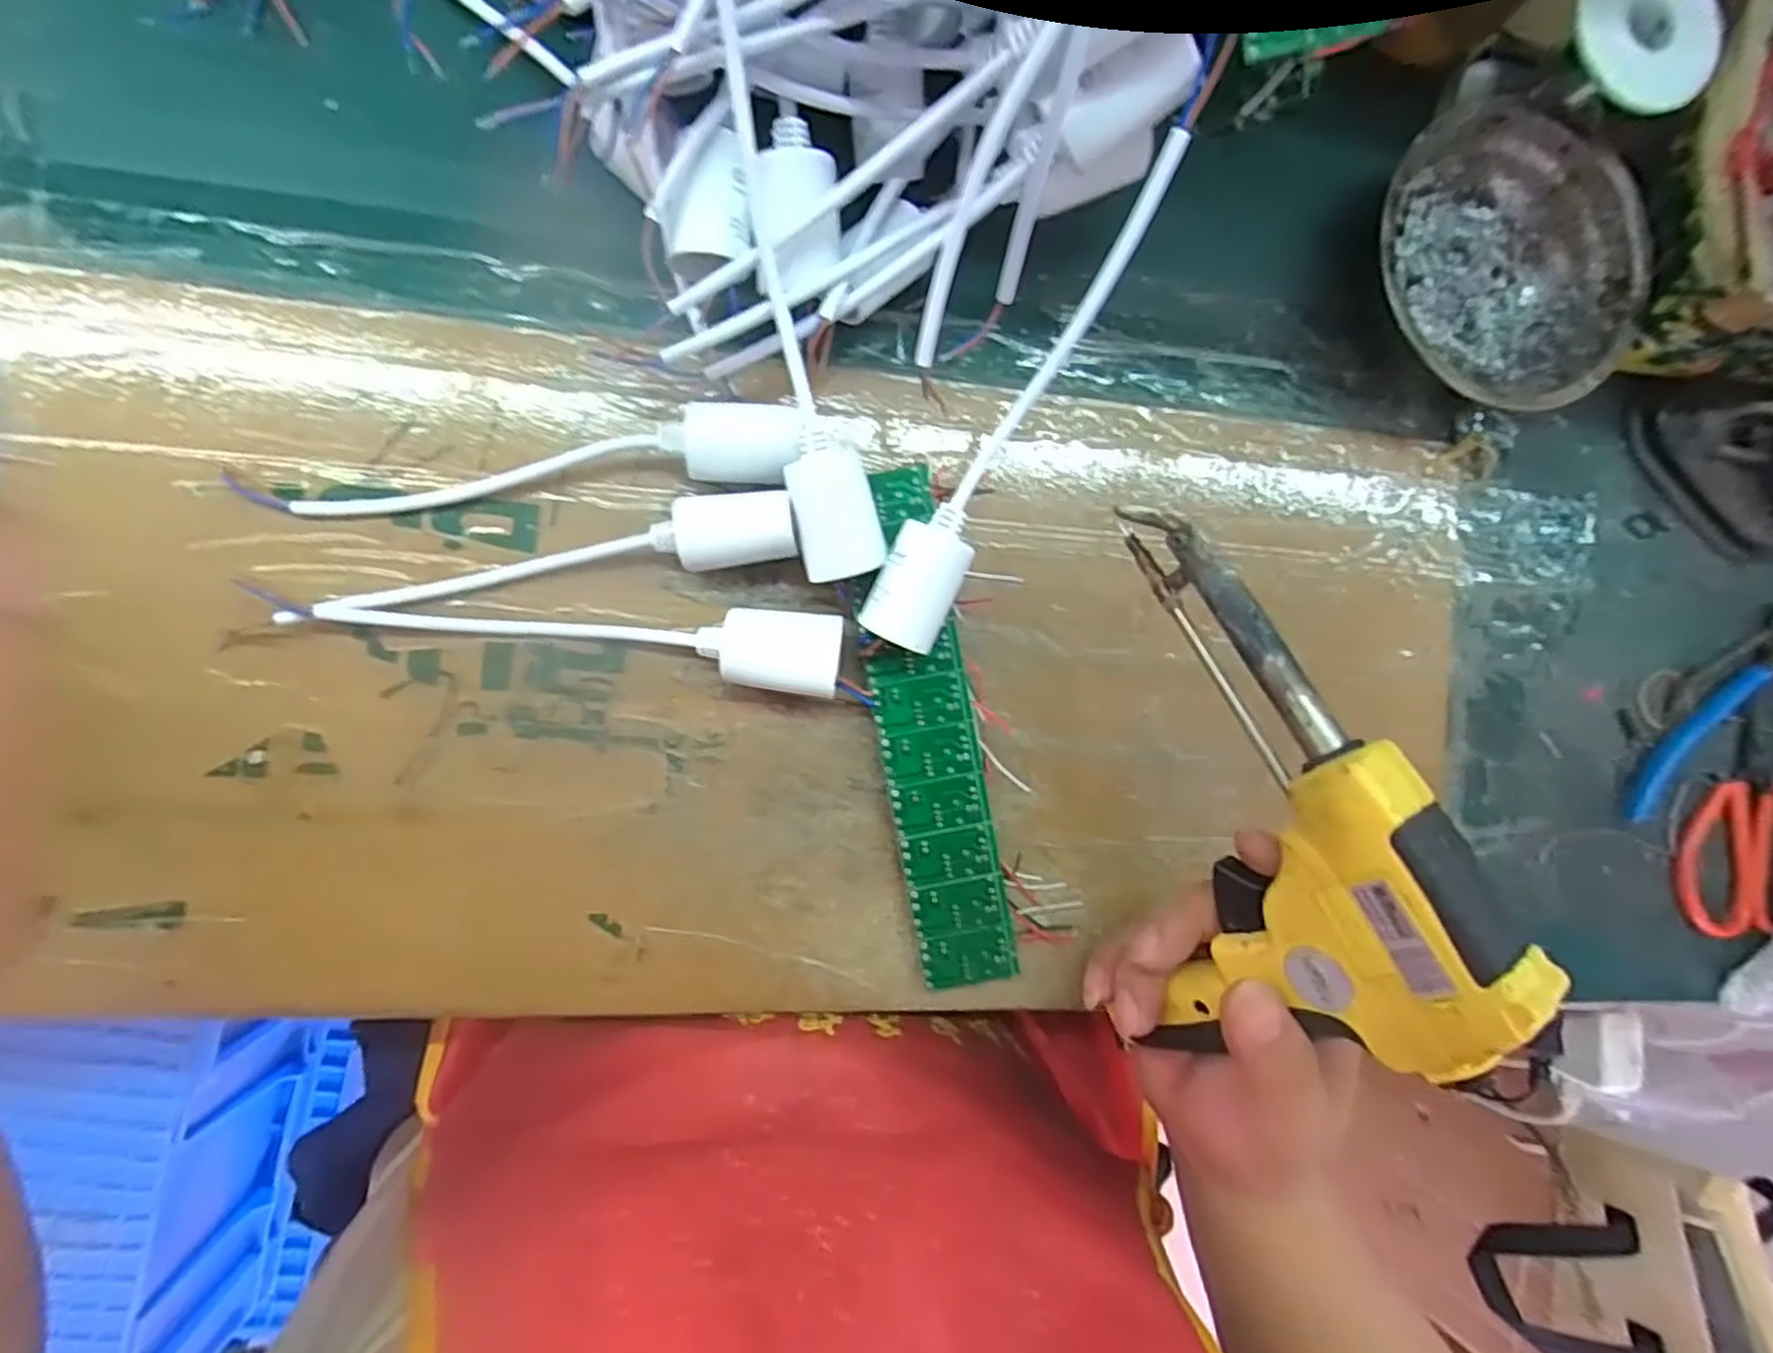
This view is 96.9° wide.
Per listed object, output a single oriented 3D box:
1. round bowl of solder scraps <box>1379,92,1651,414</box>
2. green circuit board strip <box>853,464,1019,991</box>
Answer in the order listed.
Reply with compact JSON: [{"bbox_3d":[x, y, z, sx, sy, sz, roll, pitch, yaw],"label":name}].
[{"bbox_3d":[0.268,-0.181,0.349,0.128,0.038,0.124,0,90,-10],"label":"round bowl of solder scraps"},{"bbox_3d":[0.017,0.021,0.311,0.035,0.004,0.202,-10,91,0],"label":"green circuit board strip"}]

